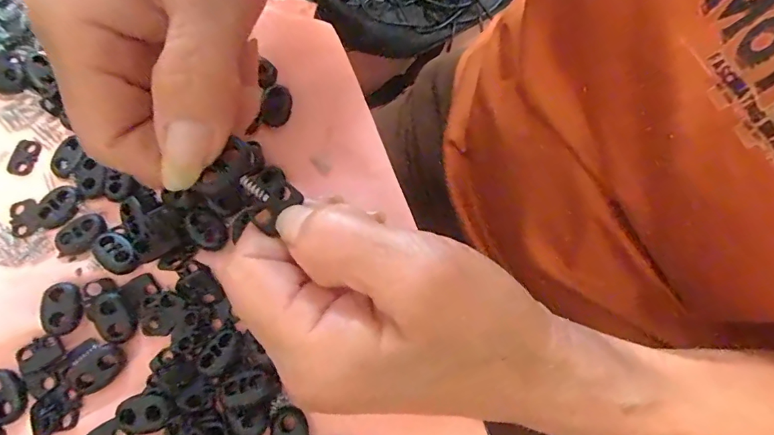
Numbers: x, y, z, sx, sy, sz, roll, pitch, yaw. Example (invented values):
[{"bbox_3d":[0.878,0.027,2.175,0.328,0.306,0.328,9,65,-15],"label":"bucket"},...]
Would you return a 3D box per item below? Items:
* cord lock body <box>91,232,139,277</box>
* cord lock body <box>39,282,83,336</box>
[{"bbox_3d":[-0.117,0.016,0.195,0.021,0.007,0.014,39,77,11],"label":"cord lock body"},{"bbox_3d":[-0.138,0.038,0.190,0.015,0.004,0.022,-2,73,0],"label":"cord lock body"}]

